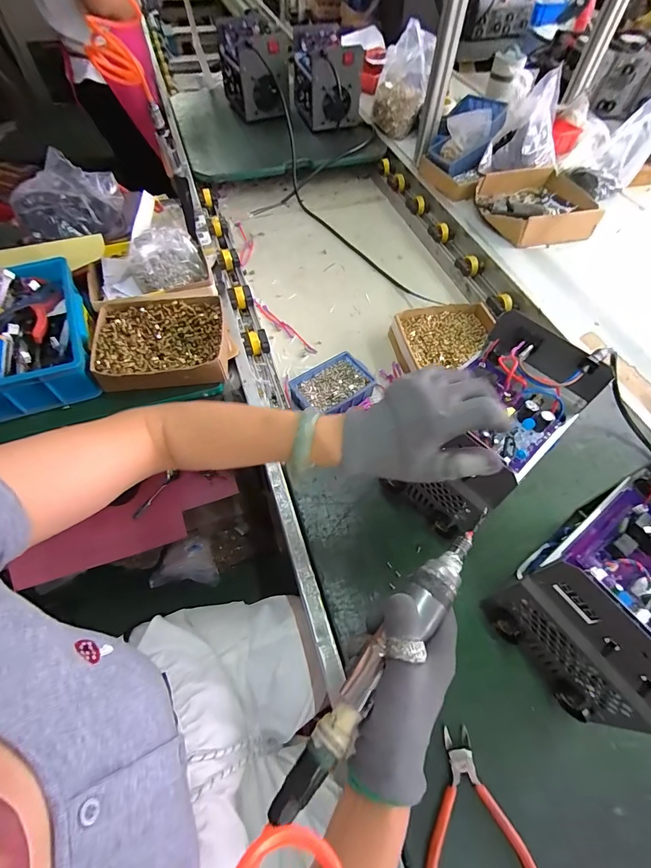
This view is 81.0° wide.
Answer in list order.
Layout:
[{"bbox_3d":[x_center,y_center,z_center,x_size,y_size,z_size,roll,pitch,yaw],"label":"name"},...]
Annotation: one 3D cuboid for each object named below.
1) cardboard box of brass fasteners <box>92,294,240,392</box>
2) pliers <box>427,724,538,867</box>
[{"bbox_3d":[-0.284,-0.163,0.679,0.221,0.056,0.191,-8,59,-6],"label":"cardboard box of brass fasteners"},{"bbox_3d":[0.146,0.377,0.372,0.113,0.014,0.139,1,58,-1],"label":"pliers"}]

